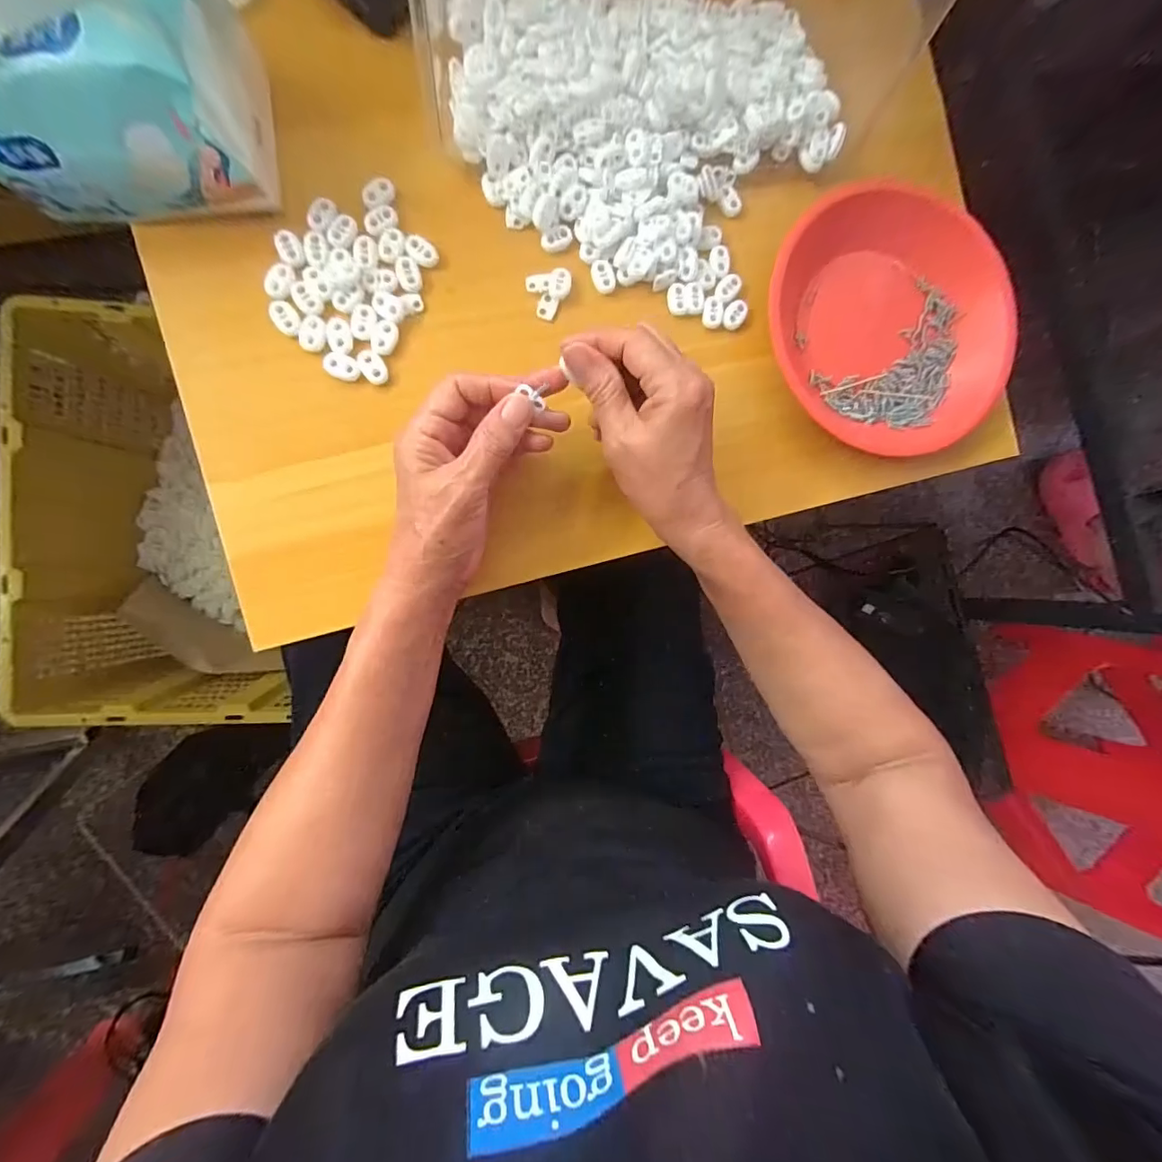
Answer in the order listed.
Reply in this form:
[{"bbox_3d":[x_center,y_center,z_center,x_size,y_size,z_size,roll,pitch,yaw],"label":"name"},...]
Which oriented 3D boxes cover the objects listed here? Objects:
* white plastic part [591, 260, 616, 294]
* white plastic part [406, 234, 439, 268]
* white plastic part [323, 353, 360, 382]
[{"bbox_3d":[0.016,-0.216,0.354,0.016,0.004,0.022,-20,93,-9],"label":"white plastic part"},{"bbox_3d":[-0.107,-0.221,0.335,0.022,0.004,0.016,29,85,-8],"label":"white plastic part"},{"bbox_3d":[-0.155,-0.139,0.325,0.022,0.004,0.016,18,87,-9],"label":"white plastic part"}]

